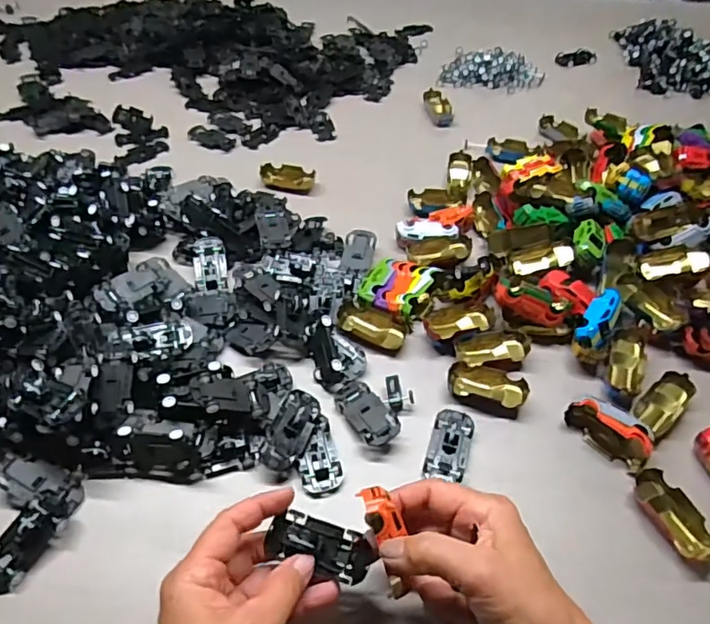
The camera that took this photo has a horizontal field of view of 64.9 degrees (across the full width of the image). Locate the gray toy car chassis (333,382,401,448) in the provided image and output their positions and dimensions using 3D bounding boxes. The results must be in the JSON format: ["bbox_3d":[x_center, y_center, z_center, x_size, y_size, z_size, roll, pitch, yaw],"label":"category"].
[{"bbox_3d":[0.009,0.081,0.446,0.032,0.017,0.064,-24,54,-20],"label":"gray toy car chassis"}]

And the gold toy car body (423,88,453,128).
[{"bbox_3d":[0.112,-0.276,0.751,0.031,0.016,0.061,-6,50,-6],"label":"gold toy car body"}]

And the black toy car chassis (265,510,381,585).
[{"bbox_3d":[-0.022,0.145,0.344,0.066,0.015,0.030,16,52,8],"label":"black toy car chassis"}]

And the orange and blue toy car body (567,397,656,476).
[{"bbox_3d":[0.199,0.090,0.431,0.029,0.026,0.064,-30,57,-24],"label":"orange and blue toy car body"}]

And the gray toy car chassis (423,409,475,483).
[{"bbox_3d":[0.074,0.102,0.433,0.030,0.013,0.060,14,51,11],"label":"gray toy car chassis"}]

